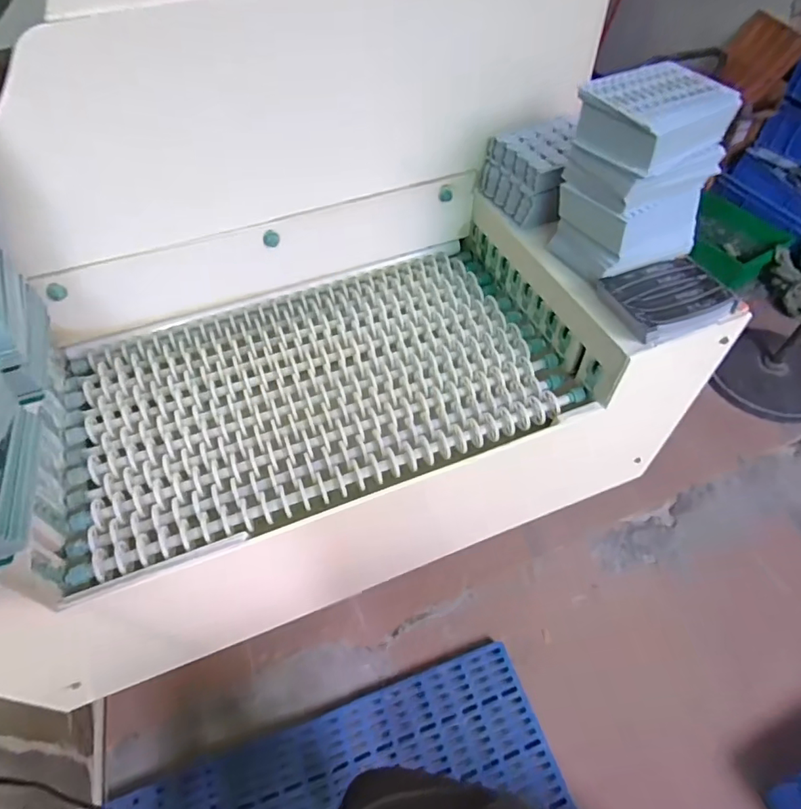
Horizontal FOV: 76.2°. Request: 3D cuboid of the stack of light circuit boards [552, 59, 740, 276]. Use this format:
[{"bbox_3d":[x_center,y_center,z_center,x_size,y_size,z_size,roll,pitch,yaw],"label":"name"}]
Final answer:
[{"bbox_3d":[0.300,-0.278,0.663,0.155,0.232,0.128,-21,53,-14],"label":"stack of light circuit boards"}]

